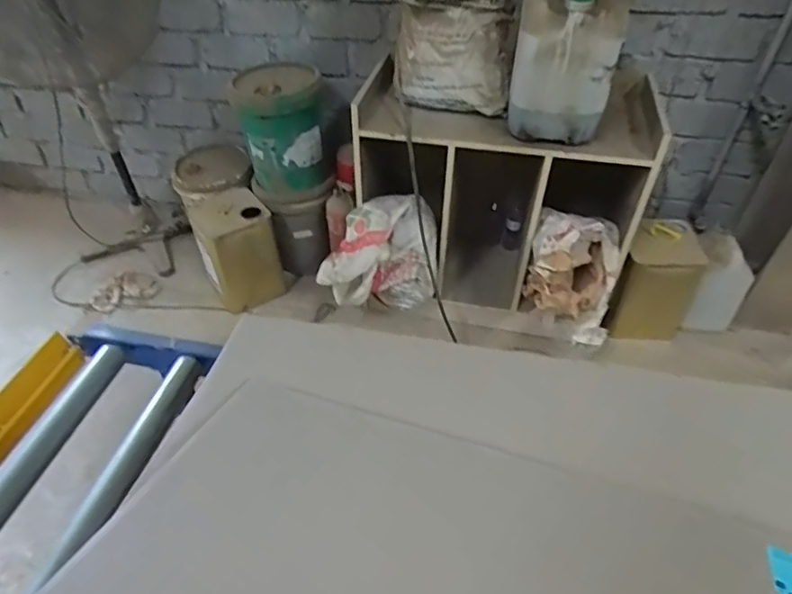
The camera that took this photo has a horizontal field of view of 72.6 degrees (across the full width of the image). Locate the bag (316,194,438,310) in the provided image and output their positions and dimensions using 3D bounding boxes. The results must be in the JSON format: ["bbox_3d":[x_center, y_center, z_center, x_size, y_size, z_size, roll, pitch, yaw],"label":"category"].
[{"bbox_3d":[-0.063,-0.123,1.788,0.383,0.369,0.200,-6,43,-6],"label":"bag"}]

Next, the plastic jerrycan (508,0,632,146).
[{"bbox_3d":[0.439,-0.614,1.414,0.240,0.386,0.256,8,43,10],"label":"plastic jerrycan"}]

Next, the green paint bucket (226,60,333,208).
[{"bbox_3d":[-0.382,-0.562,1.853,0.299,0.396,0.269,-9,43,-9],"label":"green paint bucket"}]

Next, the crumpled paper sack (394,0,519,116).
[{"bbox_3d":[0.138,-0.773,1.461,0.376,0.470,0.283,4,43,4],"label":"crumpled paper sack"}]

